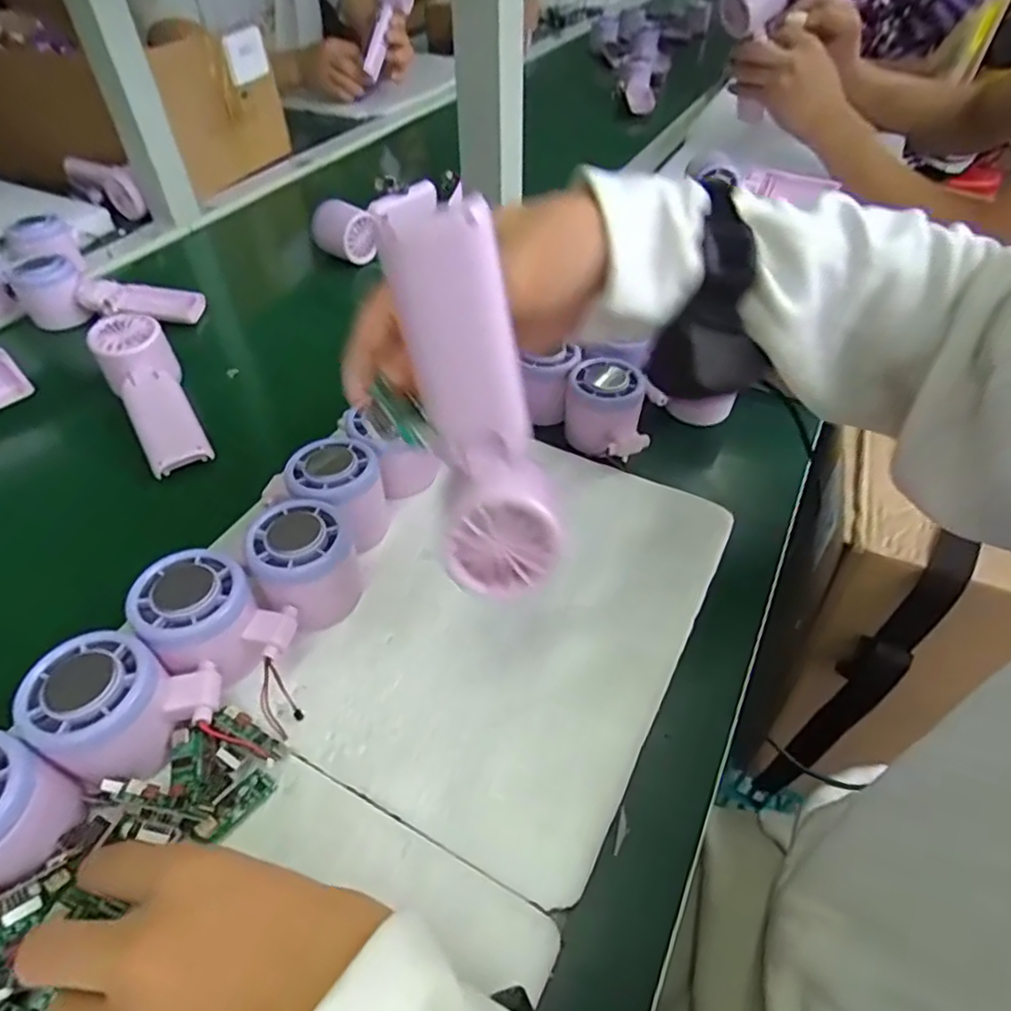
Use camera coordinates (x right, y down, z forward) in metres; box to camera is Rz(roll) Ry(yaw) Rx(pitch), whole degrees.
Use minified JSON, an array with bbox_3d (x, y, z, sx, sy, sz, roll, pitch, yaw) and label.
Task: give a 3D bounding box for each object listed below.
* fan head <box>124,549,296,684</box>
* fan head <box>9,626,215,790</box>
[{"bbox_3d":[-0.150,0.061,0.330,0.068,0.052,0.060,30,53,26],"label":"fan head"},{"bbox_3d":[-0.177,0.094,0.296,0.071,0.047,0.059,10,47,10],"label":"fan head"}]

